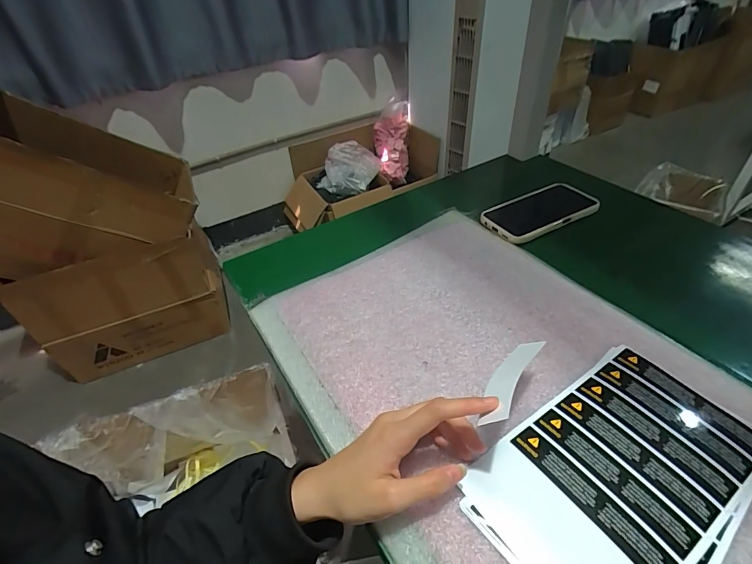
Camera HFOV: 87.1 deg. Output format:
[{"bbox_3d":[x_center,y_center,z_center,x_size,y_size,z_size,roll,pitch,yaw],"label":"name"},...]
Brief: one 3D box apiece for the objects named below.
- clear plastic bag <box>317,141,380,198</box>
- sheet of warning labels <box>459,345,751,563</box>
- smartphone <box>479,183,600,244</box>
[{"bbox_3d":[-0.128,-0.531,1.841,0.250,0.156,0.223,6,42,14],"label":"clear plastic bag"},{"bbox_3d":[0.187,0.142,0.303,0.225,0.006,0.136,-30,48,-26],"label":"sheet of warning labels"},{"bbox_3d":[0.242,-0.106,0.591,0.170,0.010,0.085,-21,45,-18],"label":"smartphone"}]

